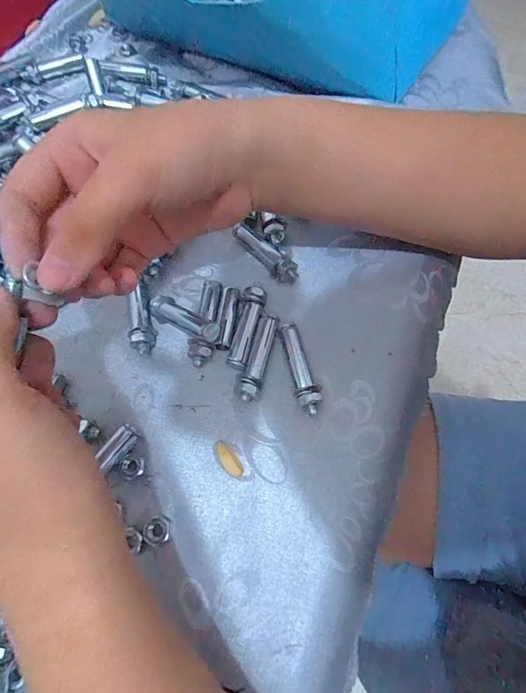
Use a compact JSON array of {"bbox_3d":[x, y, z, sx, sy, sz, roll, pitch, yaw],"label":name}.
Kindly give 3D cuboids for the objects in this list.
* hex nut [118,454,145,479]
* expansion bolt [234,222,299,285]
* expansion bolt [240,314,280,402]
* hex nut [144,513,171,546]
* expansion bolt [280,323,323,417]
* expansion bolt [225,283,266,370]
[{"bbox_3d":[-0.071,0.064,0.219,0.014,0.004,0.013,14,68,9],"label":"hex nut"},{"bbox_3d":[0.002,-0.060,0.263,0.012,0.014,0.052,-40,70,-13],"label":"expansion bolt"},{"bbox_3d":[-0.002,0.006,0.236,0.011,0.011,0.053,14,68,9],"label":"expansion bolt"},{"bbox_3d":[-0.054,0.093,0.206,0.014,0.004,0.013,-10,66,-1],"label":"hex nut"},{"bbox_3d":[0.020,0.013,0.231,0.013,0.011,0.055,-16,67,-4],"label":"expansion bolt"},{"bbox_3d":[-0.010,-0.011,0.242,0.013,0.008,0.050,14,81,6],"label":"expansion bolt"}]

